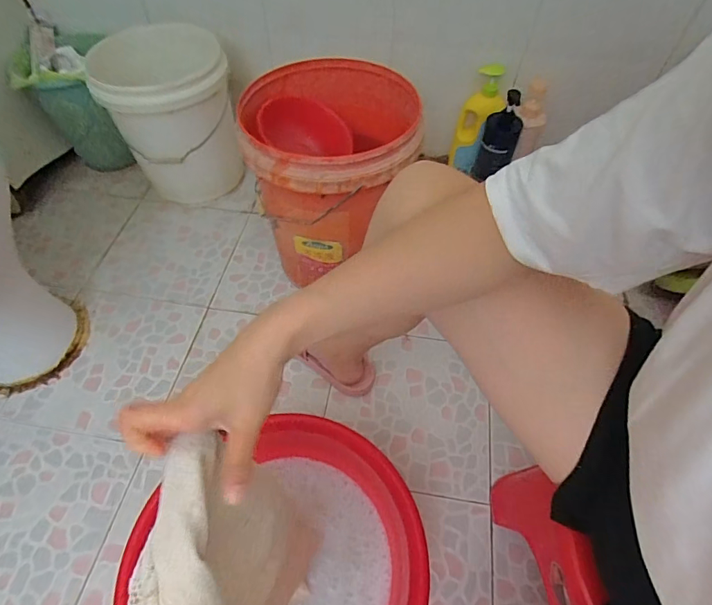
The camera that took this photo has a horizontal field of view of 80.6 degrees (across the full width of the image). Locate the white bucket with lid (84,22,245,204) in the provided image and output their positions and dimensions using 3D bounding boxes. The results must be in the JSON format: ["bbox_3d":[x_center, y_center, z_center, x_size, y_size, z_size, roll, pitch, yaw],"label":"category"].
[{"bbox_3d":[-0.431,-0.447,1.003,0.258,0.305,0.308,-19,53,-15],"label":"white bucket with lid"}]

